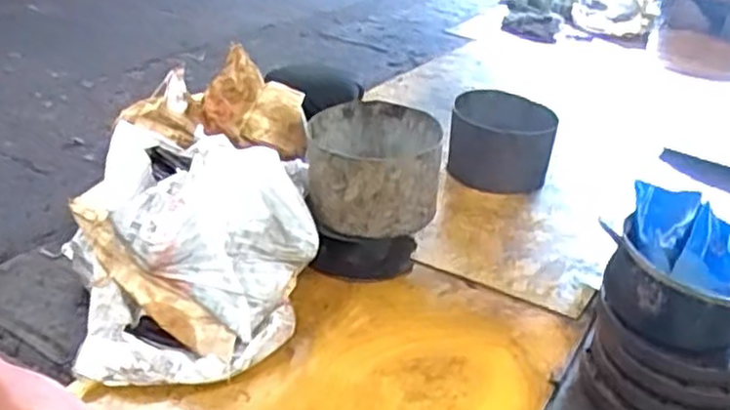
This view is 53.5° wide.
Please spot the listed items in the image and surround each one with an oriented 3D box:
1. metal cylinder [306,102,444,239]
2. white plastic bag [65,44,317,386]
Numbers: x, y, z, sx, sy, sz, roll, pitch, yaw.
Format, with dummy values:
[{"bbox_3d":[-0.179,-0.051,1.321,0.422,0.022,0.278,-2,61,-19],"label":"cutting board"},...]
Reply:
[{"bbox_3d":[0.016,-0.076,1.581,0.283,0.197,0.270,4,29,-4],"label":"metal cylinder"},{"bbox_3d":[-0.324,0.023,1.396,0.443,0.365,0.563,3,29,-6],"label":"white plastic bag"}]

